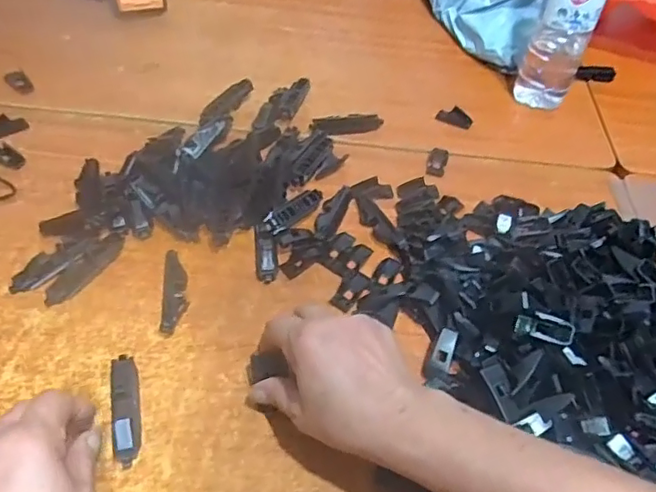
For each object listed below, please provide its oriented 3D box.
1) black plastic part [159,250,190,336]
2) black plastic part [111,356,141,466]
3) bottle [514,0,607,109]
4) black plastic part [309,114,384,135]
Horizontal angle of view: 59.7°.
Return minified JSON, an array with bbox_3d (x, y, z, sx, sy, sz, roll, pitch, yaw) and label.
[{"bbox_3d":[-0.127,0.037,0.474,0.020,0.015,0.076,-2,51,-8],"label":"black plastic part"},{"bbox_3d":[-0.144,0.115,0.408,0.019,0.011,0.079,-8,52,-13],"label":"black plastic part"},{"bbox_3d":[0.263,-0.249,0.627,0.064,0.202,0.058,22,52,12],"label":"bottle"},{"bbox_3d":[0.021,-0.135,0.628,0.081,0.011,0.021,-13,53,-16],"label":"black plastic part"}]

